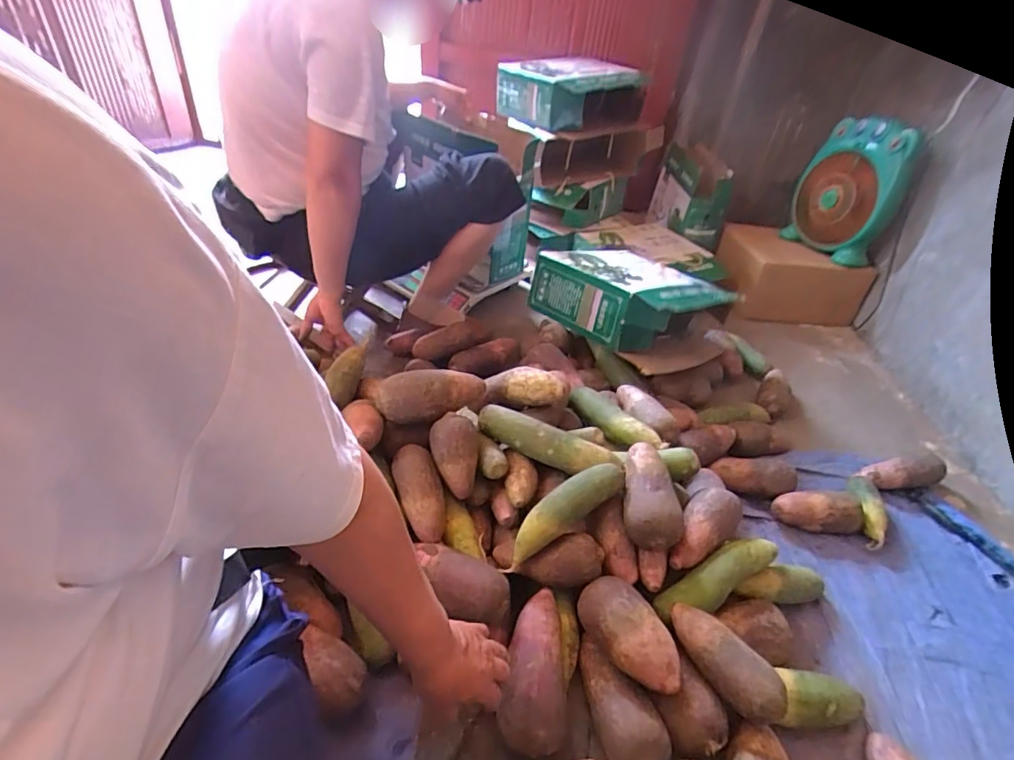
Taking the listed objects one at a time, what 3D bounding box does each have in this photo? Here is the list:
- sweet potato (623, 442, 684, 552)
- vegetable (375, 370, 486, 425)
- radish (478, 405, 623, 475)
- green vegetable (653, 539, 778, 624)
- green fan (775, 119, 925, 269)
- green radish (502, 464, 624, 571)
[{"bbox_3d":[0.207,0.168,0.748,0.076,0.070,0.156,-9,41,11],"label":"sweet potato"},{"bbox_3d":[-0.112,0.025,0.796,0.173,0.072,0.065,-7,40,-18],"label":"vegetable"},{"bbox_3d":[0.062,0.097,0.797,0.228,0.048,0.051,19,39,14],"label":"radish"},{"bbox_3d":[0.301,0.278,0.717,0.210,0.047,0.057,-24,46,-12],"label":"green vegetable"},{"bbox_3d":[0.899,-0.490,1.344,0.239,0.355,0.131,26,42,21],"label":"green fan"},{"bbox_3d":[0.078,0.184,0.717,0.211,0.057,0.049,-37,51,-9],"label":"green radish"}]

